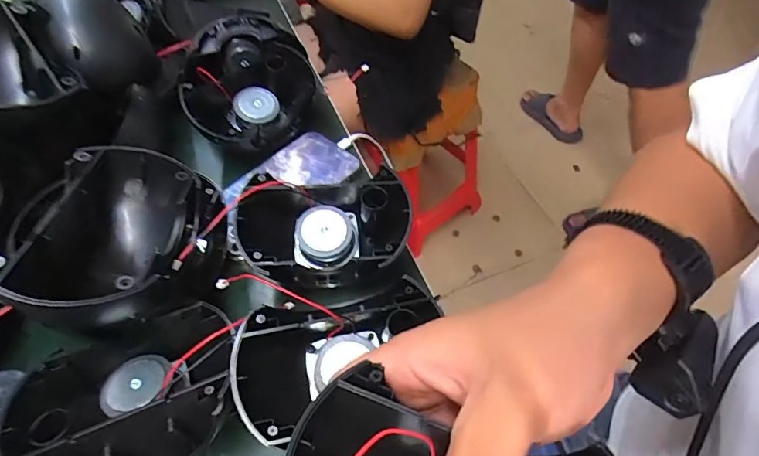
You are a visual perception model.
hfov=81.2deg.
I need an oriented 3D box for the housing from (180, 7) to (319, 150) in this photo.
[{"bbox_3d":[-0.138,-0.144,0.461,0.138,0.082,0.130,-37,60,-20],"label":"housing"}]

